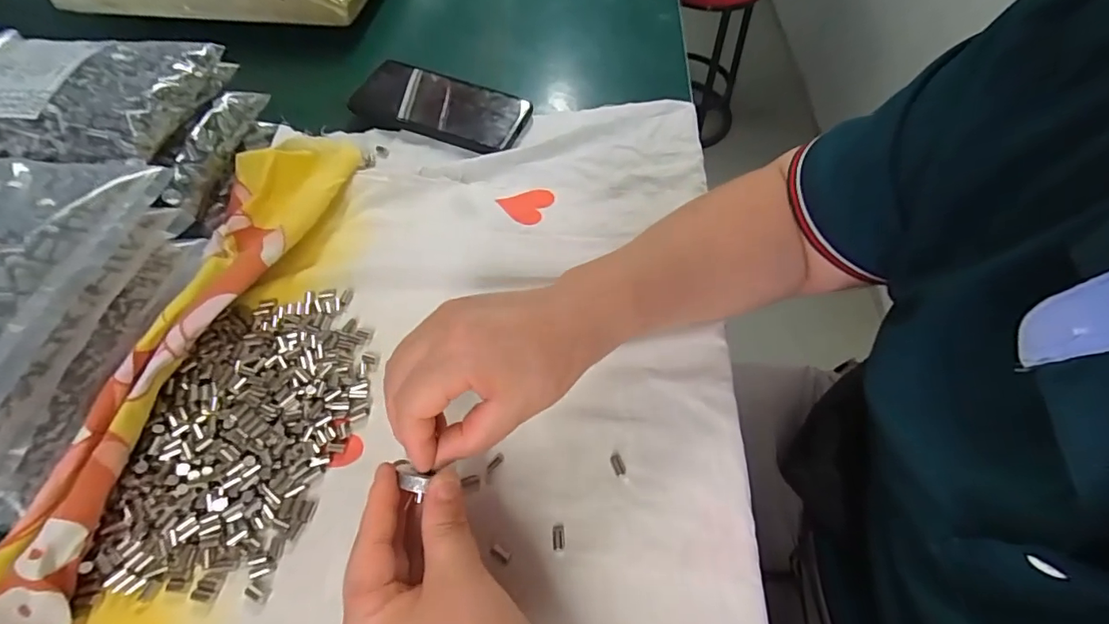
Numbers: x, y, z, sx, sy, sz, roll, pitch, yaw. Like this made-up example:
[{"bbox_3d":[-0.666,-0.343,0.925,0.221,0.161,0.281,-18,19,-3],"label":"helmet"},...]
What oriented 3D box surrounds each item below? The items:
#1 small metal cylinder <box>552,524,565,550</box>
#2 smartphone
[{"bbox_3d":[0.002,0.123,0.278,0.007,0.004,0.013,1,55,-2],"label":"small metal cylinder"},{"bbox_3d":[-0.106,-0.195,0.483,0.158,0.016,0.077,19,57,11],"label":"smartphone"}]

